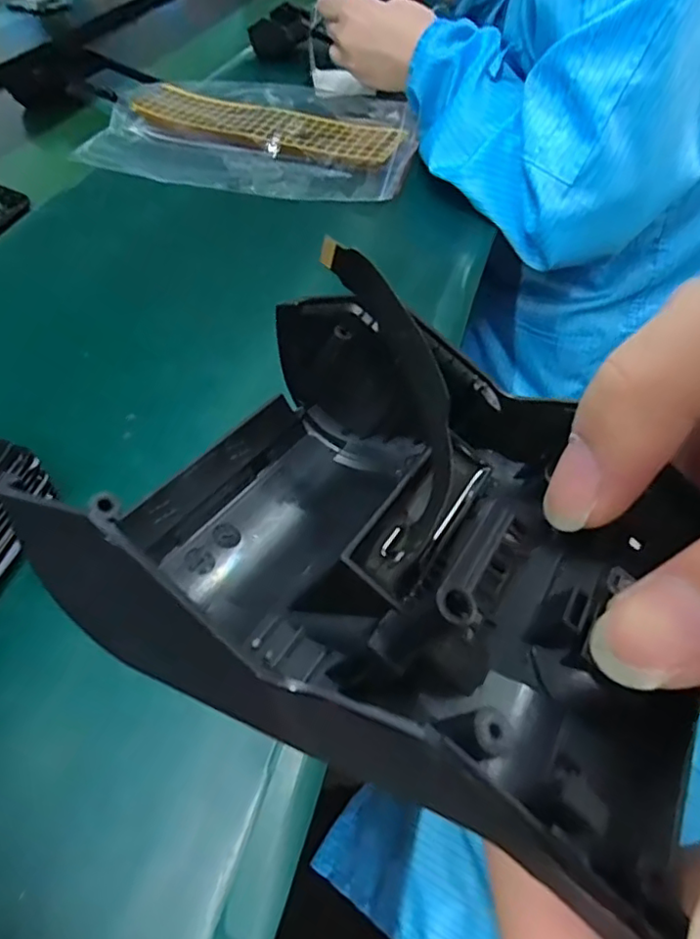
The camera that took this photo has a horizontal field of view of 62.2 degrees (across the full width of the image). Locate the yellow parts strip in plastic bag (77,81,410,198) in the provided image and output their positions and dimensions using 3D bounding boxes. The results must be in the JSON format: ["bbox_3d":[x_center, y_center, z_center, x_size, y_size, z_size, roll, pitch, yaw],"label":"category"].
[{"bbox_3d":[-0.084,-0.320,0.547,0.295,0.020,0.190,14,59,12],"label":"yellow parts strip in plastic bag"}]

